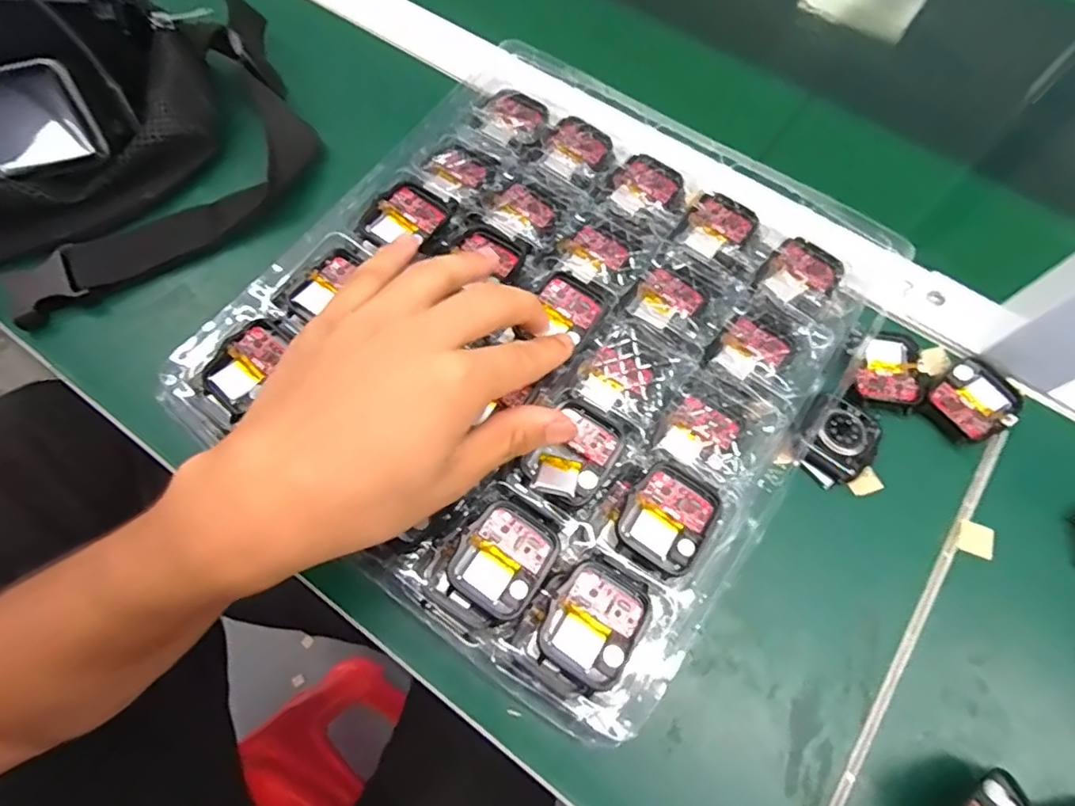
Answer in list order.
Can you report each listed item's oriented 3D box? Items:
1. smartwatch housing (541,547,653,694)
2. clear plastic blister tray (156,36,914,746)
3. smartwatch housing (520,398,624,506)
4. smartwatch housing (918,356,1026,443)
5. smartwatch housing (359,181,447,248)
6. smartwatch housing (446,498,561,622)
[{"bbox_3d":[0.024,0.090,0.233,0.036,0.006,0.048,33,71,11],"label":"smartwatch housing"},{"bbox_3d":[0.010,-0.044,0.292,0.265,0.020,0.298,35,72,12],"label":"clear plastic blister tray"},{"bbox_3d":[0.016,0.024,0.260,0.034,0.013,0.045,34,71,12],"label":"smartwatch housing"},{"bbox_3d":[0.228,0.000,0.298,0.044,0.012,0.036,-39,74,-15],"label":"smartwatch housing"},{"bbox_3d":[-0.071,-0.099,0.307,0.035,0.007,0.042,31,71,11],"label":"smartwatch housing"},{"bbox_3d":[-0.014,0.067,0.244,0.037,0.009,0.043,33,71,11],"label":"smartwatch housing"}]

